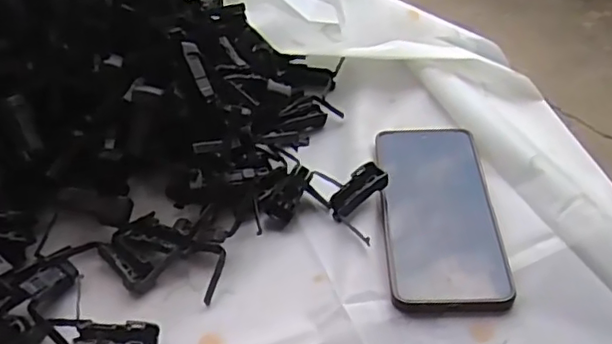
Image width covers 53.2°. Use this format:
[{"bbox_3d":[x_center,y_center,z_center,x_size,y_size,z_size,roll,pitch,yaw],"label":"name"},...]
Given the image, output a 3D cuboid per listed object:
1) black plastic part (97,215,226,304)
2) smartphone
[{"bbox_3d":[-0.096,0.058,0.409,0.083,0.022,0.053,27,49,24],"label":"black plastic part"},{"bbox_3d":[0.094,0.027,0.445,0.079,0.011,0.166,2,43,-1],"label":"smartphone"}]

